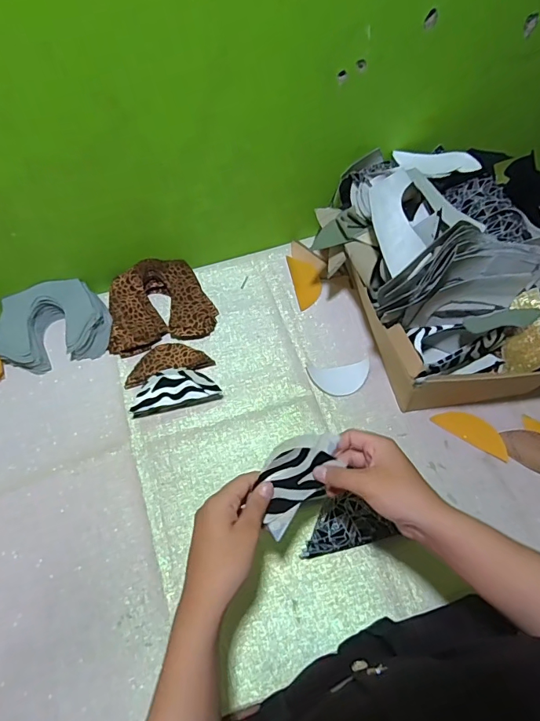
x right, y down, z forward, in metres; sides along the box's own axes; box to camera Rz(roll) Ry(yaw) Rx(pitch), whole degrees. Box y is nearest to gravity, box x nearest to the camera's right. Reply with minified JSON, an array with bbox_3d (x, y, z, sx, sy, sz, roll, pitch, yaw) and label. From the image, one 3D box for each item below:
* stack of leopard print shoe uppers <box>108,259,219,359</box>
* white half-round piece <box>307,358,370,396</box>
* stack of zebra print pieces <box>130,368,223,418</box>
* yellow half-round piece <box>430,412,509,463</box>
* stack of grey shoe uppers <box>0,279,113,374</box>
[{"bbox_3d":[-0.175,-0.089,0.701,0.159,0.049,0.132,-14,63,-6],"label":"stack of leopard print shoe uppers"},{"bbox_3d":[0.103,0.027,0.647,0.086,0.009,0.045,-7,62,-2],"label":"white half-round piece"},{"bbox_3d":[-0.135,0.041,0.636,0.121,0.034,0.051,-14,63,-6],"label":"stack of zebra print pieces"},{"bbox_3d":[0.276,0.096,0.607,0.101,0.012,0.034,33,67,17],"label":"yellow half-round piece"},{"bbox_3d":[-0.331,-0.053,0.687,0.164,0.052,0.122,-15,63,-7],"label":"stack of grey shoe uppers"}]

